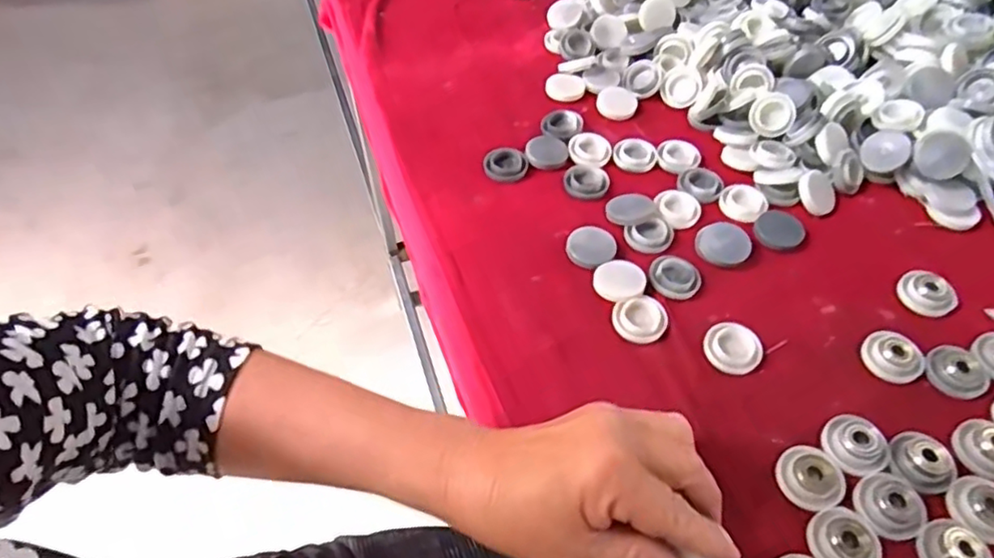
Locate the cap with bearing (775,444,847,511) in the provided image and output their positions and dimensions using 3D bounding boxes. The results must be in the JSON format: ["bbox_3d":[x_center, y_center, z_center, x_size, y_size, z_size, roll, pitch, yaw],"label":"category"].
[{"bbox_3d":[0.169,0.107,0.338,0.030,0.012,0.034,2,52,2],"label":"cap with bearing"}]

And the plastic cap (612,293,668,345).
[{"bbox_3d":[0.092,0.026,0.401,0.034,0.008,0.030,-15,54,-10],"label":"plastic cap"}]

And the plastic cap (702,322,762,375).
[{"bbox_3d":[0.147,0.043,0.389,0.032,0.009,0.033,0,52,1],"label":"plastic cap"}]

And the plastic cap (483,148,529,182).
[{"bbox_3d":[0.007,-0.090,0.490,0.034,0.007,0.030,14,54,11],"label":"plastic cap"}]

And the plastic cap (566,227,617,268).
[{"bbox_3d":[0.066,-0.021,0.437,0.033,0.006,0.035,0,52,1],"label":"plastic cap"}]

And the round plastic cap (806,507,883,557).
[{"bbox_3d":[0.176,0.133,0.316,0.030,0.011,0.032,0,52,1],"label":"round plastic cap"}]

